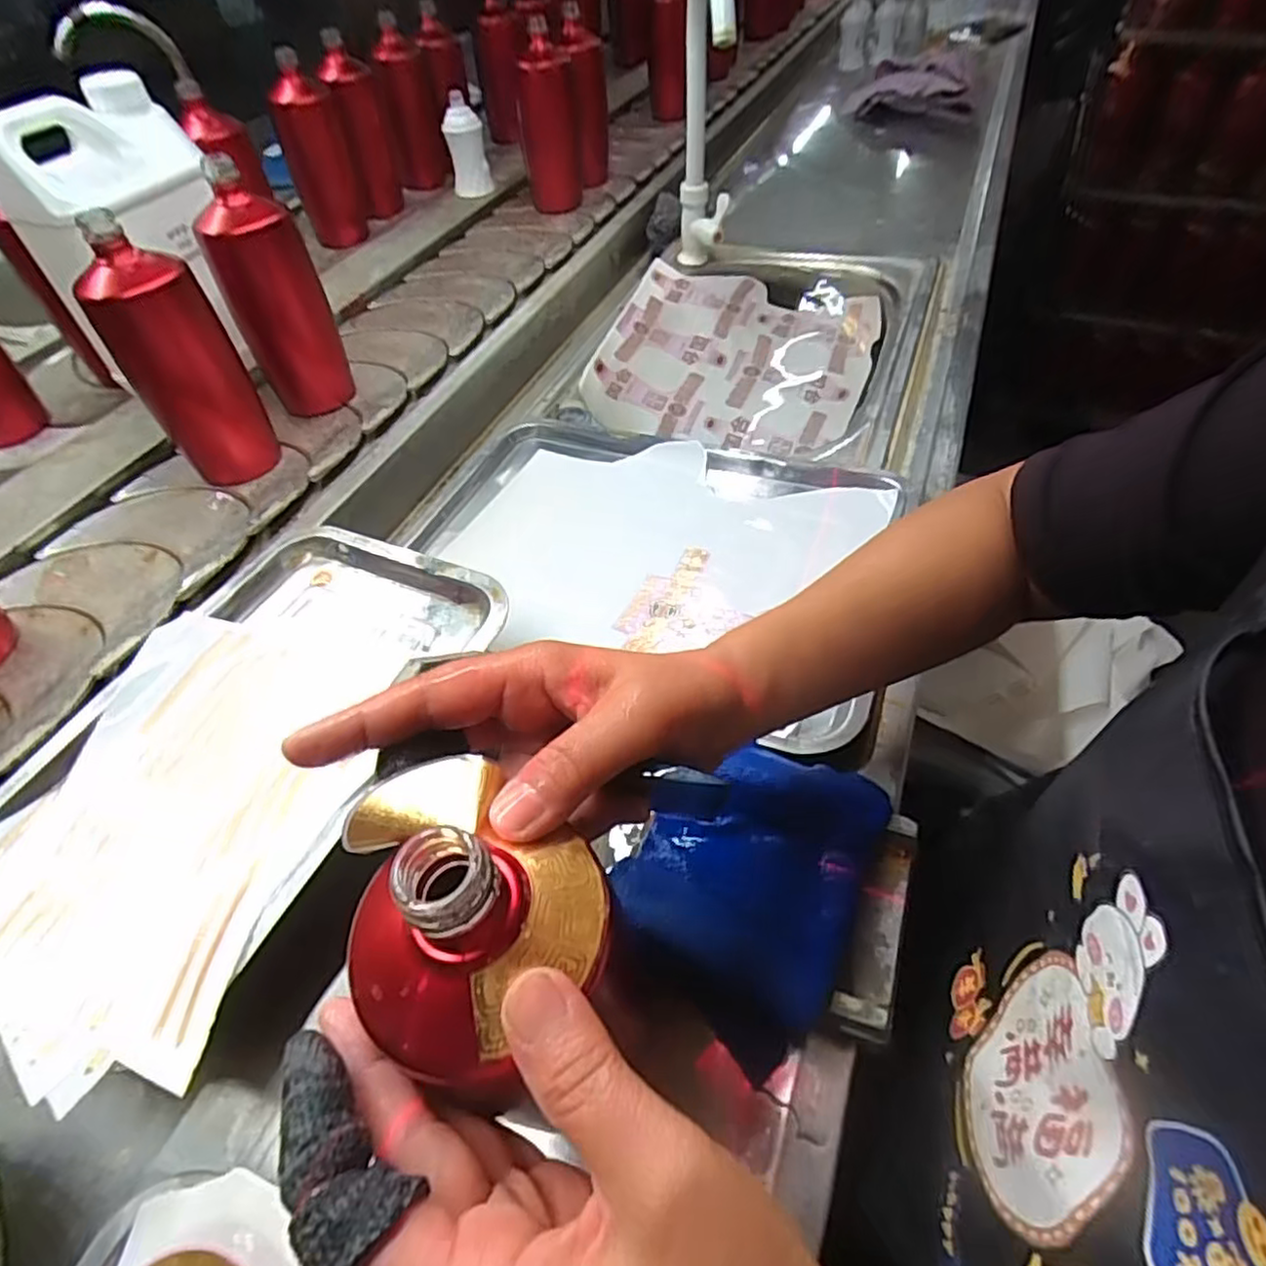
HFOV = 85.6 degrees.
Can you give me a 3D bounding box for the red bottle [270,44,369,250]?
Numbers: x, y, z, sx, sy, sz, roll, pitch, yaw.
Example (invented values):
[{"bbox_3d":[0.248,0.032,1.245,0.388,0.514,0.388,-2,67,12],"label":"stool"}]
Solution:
[{"bbox_3d":[-0.441,-0.673,0.956,0.088,0.211,0.071,-16,51,-15],"label":"red bottle"}]

